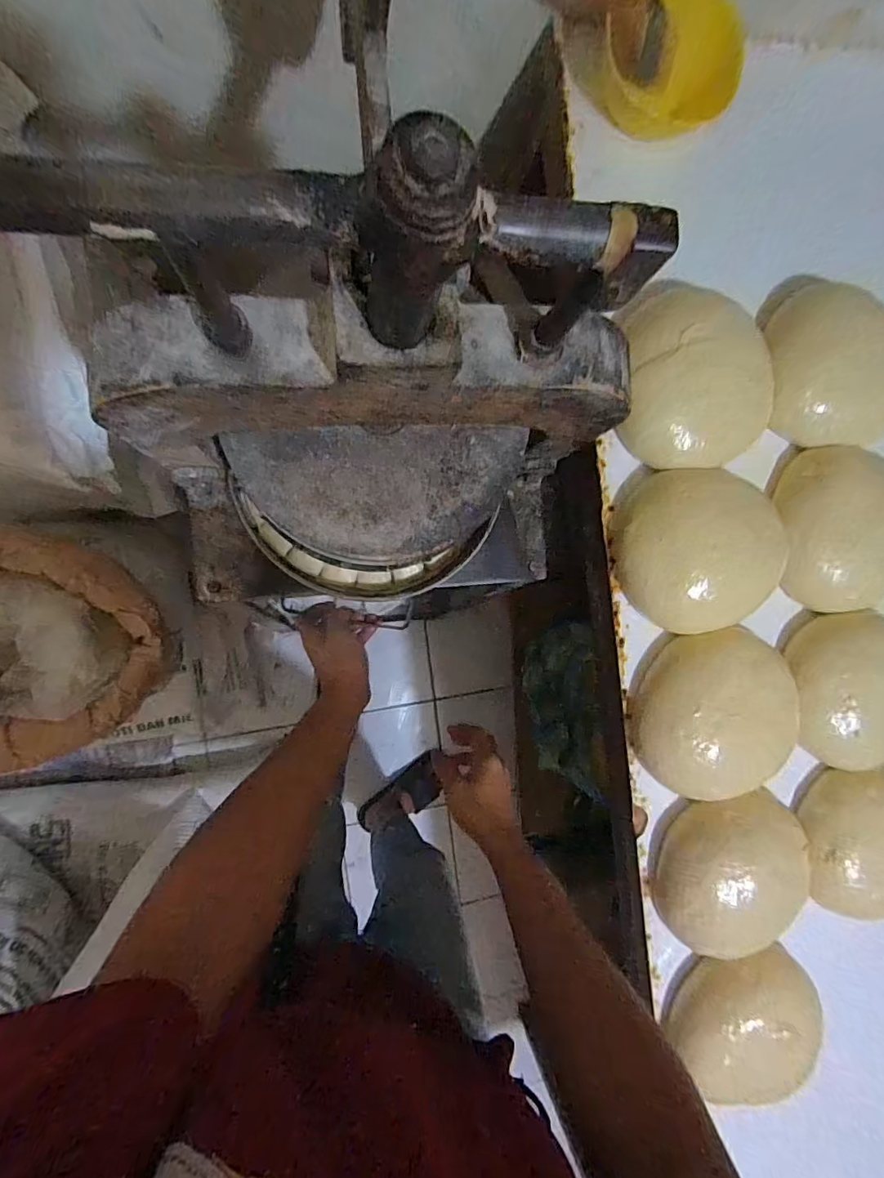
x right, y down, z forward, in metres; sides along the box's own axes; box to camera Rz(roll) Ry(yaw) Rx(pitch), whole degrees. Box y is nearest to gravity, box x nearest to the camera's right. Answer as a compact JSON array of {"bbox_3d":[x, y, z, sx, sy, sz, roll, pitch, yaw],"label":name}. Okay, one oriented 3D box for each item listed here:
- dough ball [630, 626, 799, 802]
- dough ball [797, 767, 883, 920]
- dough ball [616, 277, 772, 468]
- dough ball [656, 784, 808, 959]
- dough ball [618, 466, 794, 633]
[{"bbox_3d":[0.335,0.154,0.605,0.190,0.052,0.193,0,93,-10],"label":"dough ball"},{"bbox_3d":[0.571,0.327,0.653,0.181,0.059,0.181,0,93,-10],"label":"dough ball"},{"bbox_3d":[0.282,-0.248,0.566,0.150,0.083,0.215,-21,96,-8],"label":"dough ball"},{"bbox_3d":[0.367,0.350,0.611,0.187,0.056,0.195,0,93,-10],"label":"dough ball"},{"bbox_3d":[0.319,-0.043,0.599,0.204,0.069,0.193,0,93,-10],"label":"dough ball"}]

